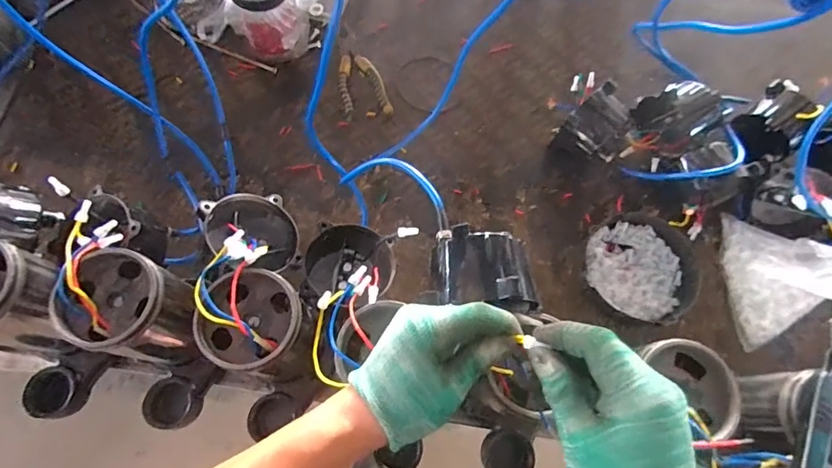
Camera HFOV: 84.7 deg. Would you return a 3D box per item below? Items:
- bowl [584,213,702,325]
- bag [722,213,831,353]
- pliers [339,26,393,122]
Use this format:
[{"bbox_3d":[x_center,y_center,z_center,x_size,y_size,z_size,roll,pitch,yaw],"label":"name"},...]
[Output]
[{"bbox_3d":[0.294,0.047,0.601,0.138,0.040,0.145,0,72,-1],"label":"bowl"},{"bbox_3d":[0.460,0.048,0.563,0.087,0.117,0.175,-3,72,-2],"label":"bag"},{"bbox_3d":[-0.090,-0.251,0.711,0.070,0.012,0.159,-14,73,-6],"label":"pliers"}]

